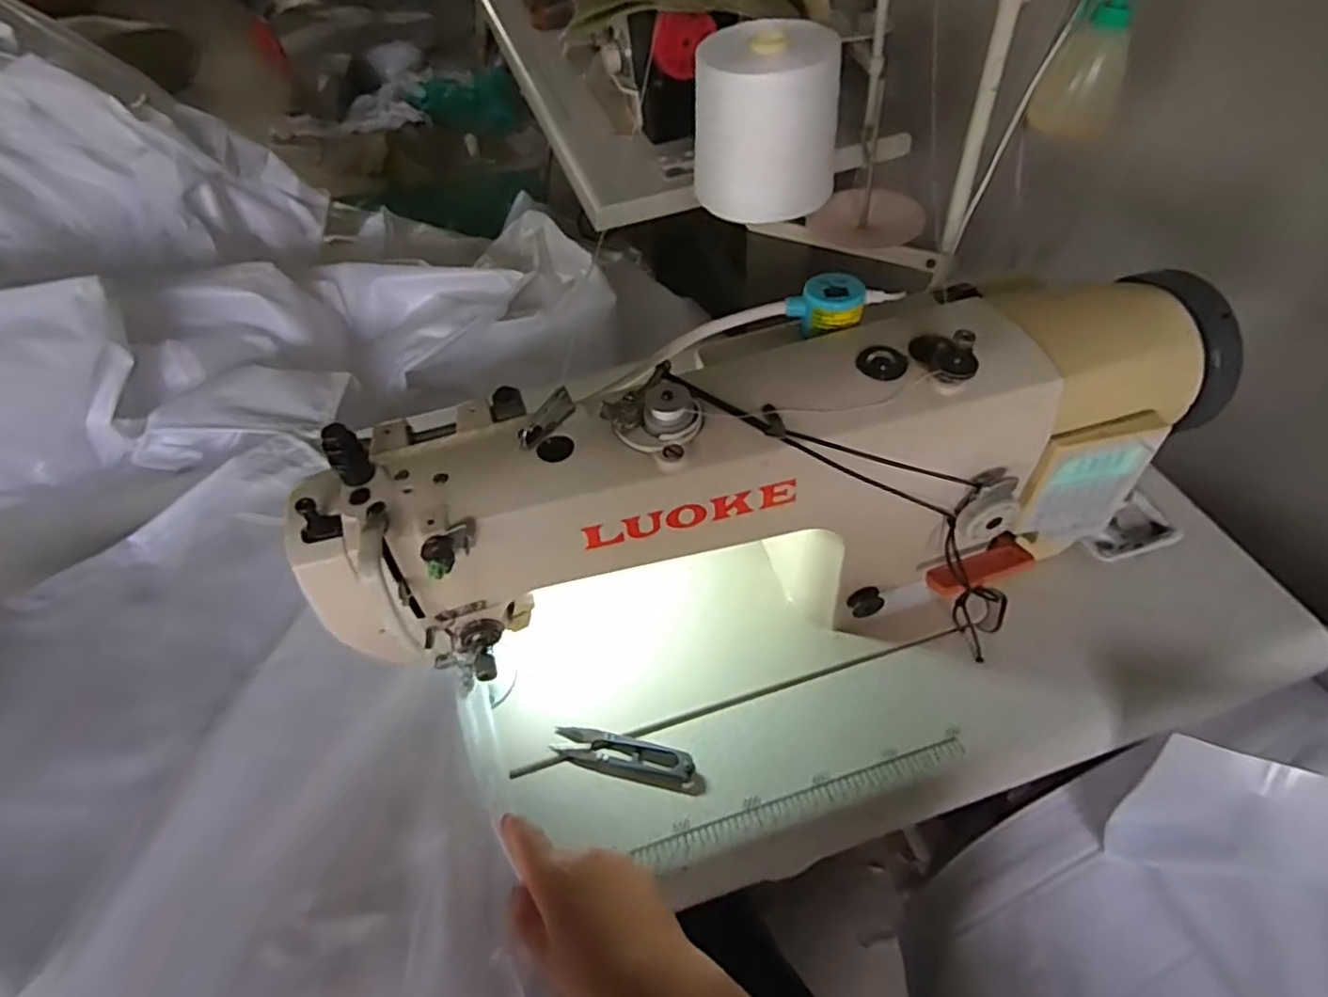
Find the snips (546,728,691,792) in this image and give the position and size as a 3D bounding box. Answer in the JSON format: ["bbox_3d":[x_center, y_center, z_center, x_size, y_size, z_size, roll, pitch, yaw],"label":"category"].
[{"bbox_3d":[-0.029,0.180,0.483,0.101,0.005,0.028,10,52,12],"label":"snips"}]

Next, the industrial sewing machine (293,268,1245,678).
[{"bbox_3d":[0.079,-0.008,0.478,0.574,0.223,0.170,-15,51,-8],"label":"industrial sewing machine"}]

